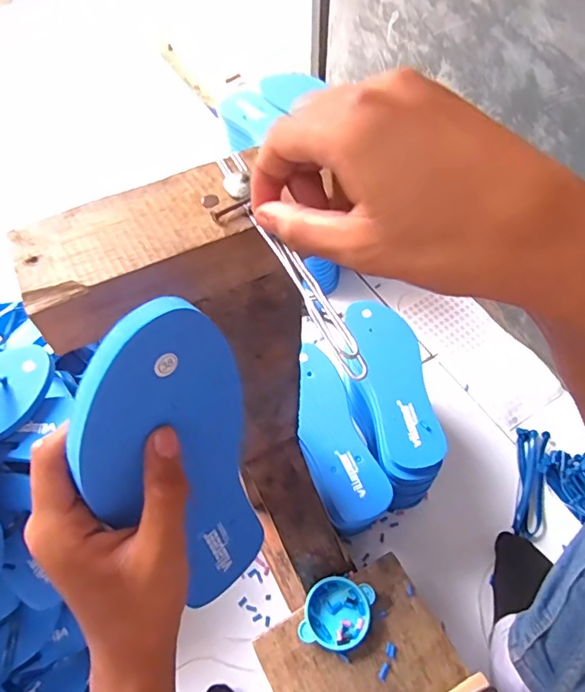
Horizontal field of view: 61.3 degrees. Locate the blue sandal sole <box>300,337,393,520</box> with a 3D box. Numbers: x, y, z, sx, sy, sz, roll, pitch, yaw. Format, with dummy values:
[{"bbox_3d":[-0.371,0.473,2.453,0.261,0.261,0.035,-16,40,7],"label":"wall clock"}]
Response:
[{"bbox_3d":[0.045,0.104,0.628,0.082,0.010,0.234,-20,61,-9],"label":"blue sandal sole"}]

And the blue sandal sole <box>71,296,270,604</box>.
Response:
[{"bbox_3d":[-0.060,0.081,0.279,0.013,0.232,0.087,30,50,33],"label":"blue sandal sole"}]

